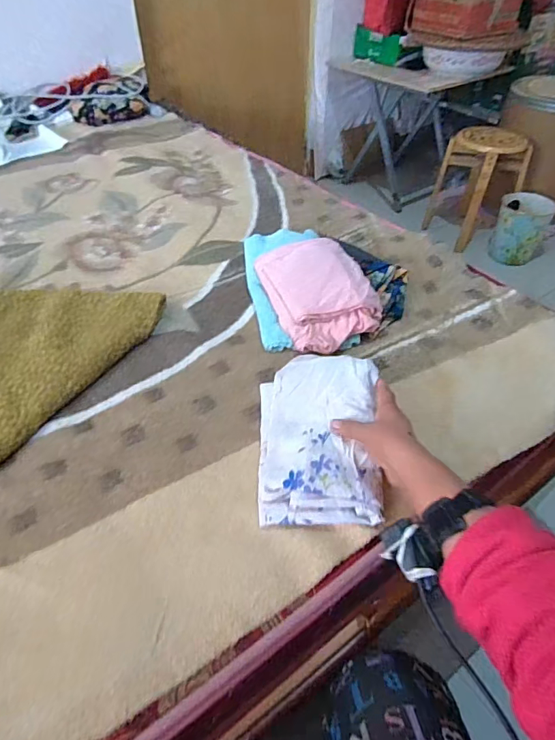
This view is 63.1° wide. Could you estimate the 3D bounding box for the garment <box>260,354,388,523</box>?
[{"bbox_3d":[0.052,0.076,0.577,0.147,0.061,0.229,1,46,1],"label":"garment"}]

